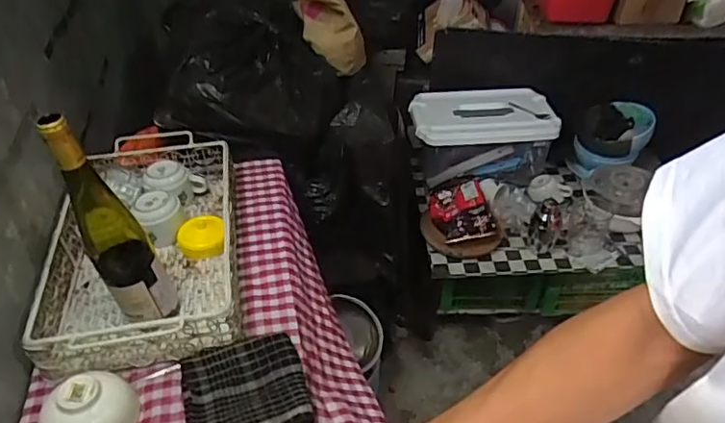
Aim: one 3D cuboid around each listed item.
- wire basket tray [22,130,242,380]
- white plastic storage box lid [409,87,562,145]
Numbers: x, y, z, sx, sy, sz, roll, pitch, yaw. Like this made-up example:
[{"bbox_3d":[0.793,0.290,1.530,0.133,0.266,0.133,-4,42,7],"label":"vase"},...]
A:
[{"bbox_3d":[-0.320,0.037,0.821,0.242,0.093,0.400,-8,40,-9],"label":"wire basket tray"},{"bbox_3d":[0.321,-0.256,1.465,0.380,0.046,0.211,-4,40,-5],"label":"white plastic storage box lid"}]

